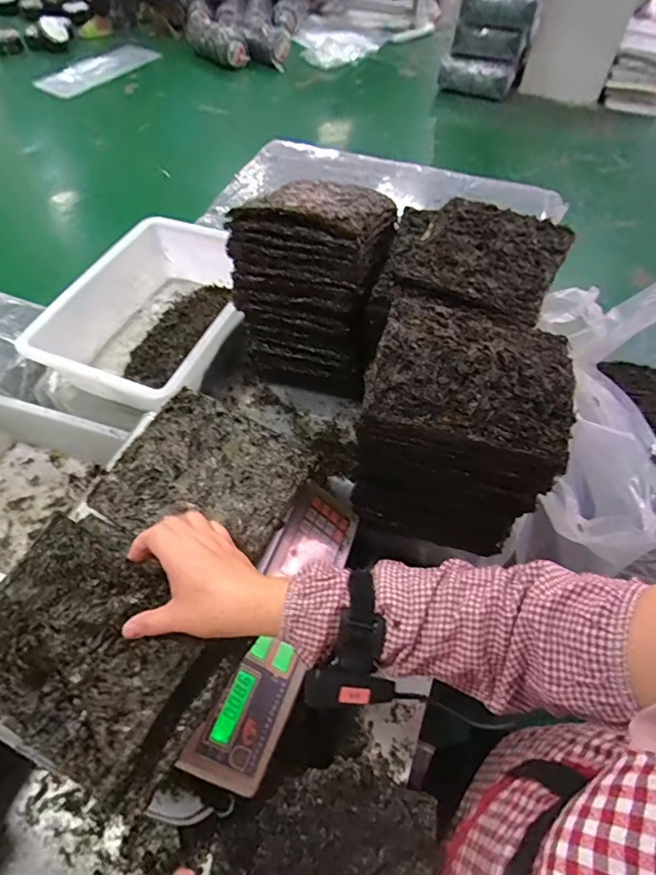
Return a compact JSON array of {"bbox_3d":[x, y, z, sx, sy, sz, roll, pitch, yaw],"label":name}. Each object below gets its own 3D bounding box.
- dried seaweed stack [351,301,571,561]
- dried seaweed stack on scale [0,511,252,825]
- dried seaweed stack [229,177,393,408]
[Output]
[{"bbox_3d":[0.150,-0.010,0.600,0.196,0.266,0.183,14,58,8],"label":"dried seaweed stack"},{"bbox_3d":[-0.199,0.189,0.426,0.200,0.079,0.160,29,61,17],"label":"dried seaweed stack on scale"},{"bbox_3d":[-0.016,-0.238,0.740,0.198,0.274,0.203,15,58,9],"label":"dried seaweed stack"}]

